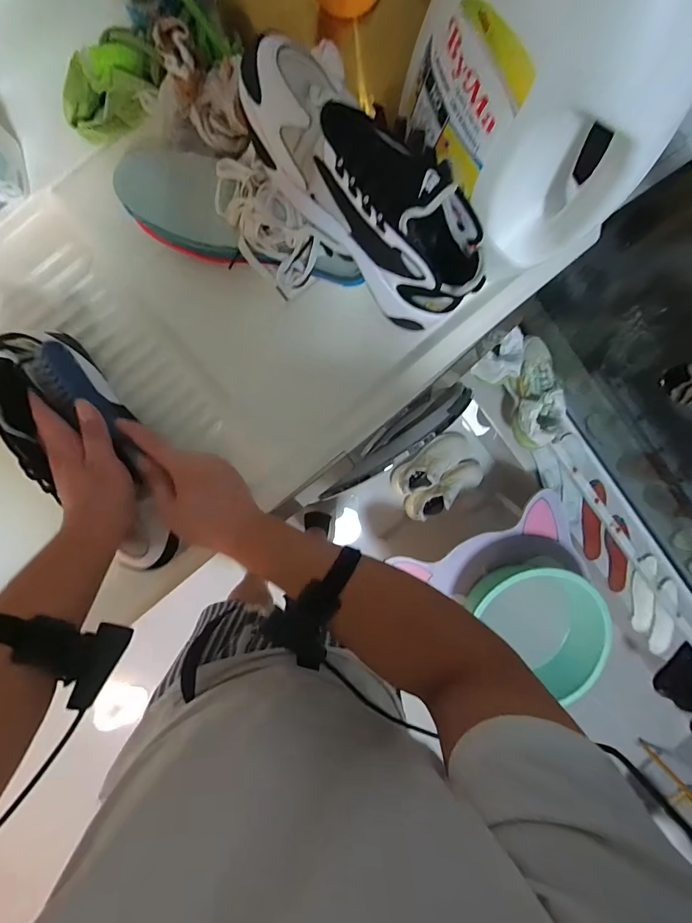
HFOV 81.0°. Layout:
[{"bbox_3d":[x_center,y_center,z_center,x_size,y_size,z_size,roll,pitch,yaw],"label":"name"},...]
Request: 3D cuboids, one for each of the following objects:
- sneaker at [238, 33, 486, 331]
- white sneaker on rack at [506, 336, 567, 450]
[{"bbox_3d":[0.025,-0.257,0.388,0.269,0.113,0.094,36,92,-21],"label":"sneaker"},{"bbox_3d":[0.531,-0.188,1.118,0.103,0.115,0.286,-8,97,-4],"label":"white sneaker on rack"}]

